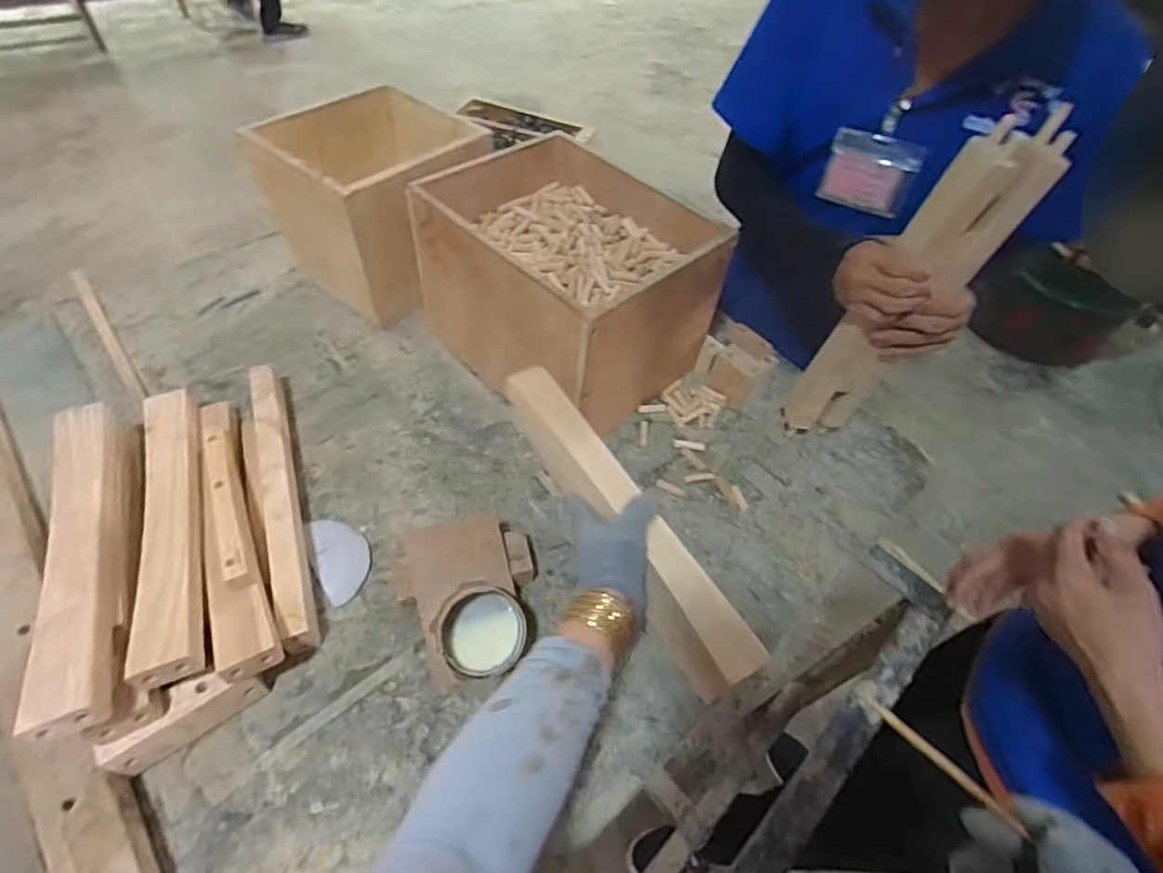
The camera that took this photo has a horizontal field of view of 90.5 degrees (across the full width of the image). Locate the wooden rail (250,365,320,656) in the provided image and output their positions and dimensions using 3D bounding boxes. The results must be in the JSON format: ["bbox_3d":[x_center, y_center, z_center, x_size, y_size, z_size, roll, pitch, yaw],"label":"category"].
[{"bbox_3d":[-0.341,0.065,0.655,0.032,0.053,0.360,-16,55,-17],"label":"wooden rail"}]

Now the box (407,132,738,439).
[{"bbox_3d":[-0.012,-0.210,0.803,0.294,0.238,0.325,-34,62,-27],"label":"box"}]

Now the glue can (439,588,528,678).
[{"bbox_3d":[-0.099,0.202,0.586,0.082,0.054,0.080,3,52,-3],"label":"glue can"}]

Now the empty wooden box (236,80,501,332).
[{"bbox_3d":[-0.295,-0.339,0.869,0.248,0.236,0.258,29,55,17],"label":"empty wooden box"}]

